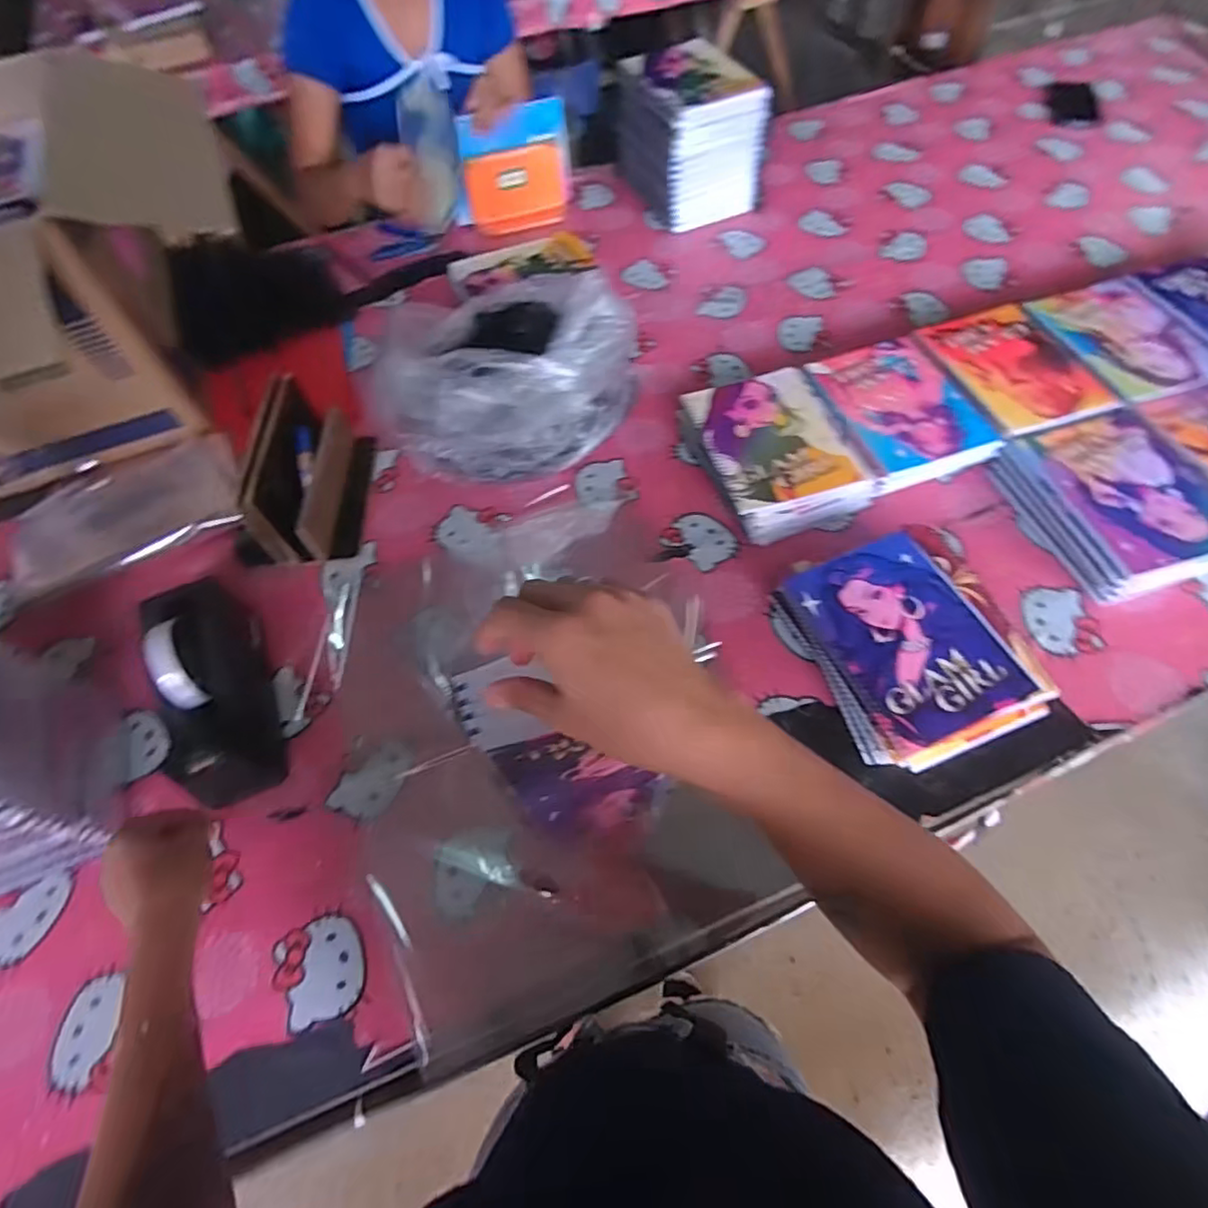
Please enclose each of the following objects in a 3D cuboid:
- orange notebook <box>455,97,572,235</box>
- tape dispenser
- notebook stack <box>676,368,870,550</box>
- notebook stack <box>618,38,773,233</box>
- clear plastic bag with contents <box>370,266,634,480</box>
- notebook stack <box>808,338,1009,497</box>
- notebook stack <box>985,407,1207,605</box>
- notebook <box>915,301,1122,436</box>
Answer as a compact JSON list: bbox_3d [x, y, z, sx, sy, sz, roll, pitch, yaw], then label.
[{"bbox_3d":[-0.148,-0.716,1.038,0.198,0.162,0.017,-20,46,-12],"label":"orange notebook"},{"bbox_3d":[-0.376,0.075,0.594,0.077,0.113,0.199,-20,59,-9],"label":"tape dispenser"},{"bbox_3d":[0.202,-0.182,0.751,0.170,0.052,0.216,-13,59,-5],"label":"notebook stack"},{"bbox_3d":[0.135,-0.772,1.035,0.171,0.182,0.219,-23,60,-11],"label":"notebook stack"},{"bbox_3d":[-0.126,-0.295,0.768,0.301,0.164,0.252,-17,59,-8],"label":"clear plastic bag with contents"},{"bbox_3d":[0.356,-0.234,0.761,0.164,0.039,0.214,-17,59,-4],"label":"notebook stack"},{"bbox_3d":[0.562,-0.113,0.687,0.173,0.052,0.203,-18,59,-8],"label":"notebook stack"},{"bbox_3d":[0.507,-0.295,0.773,0.159,0.008,0.211,-14,59,-6],"label":"notebook"}]

